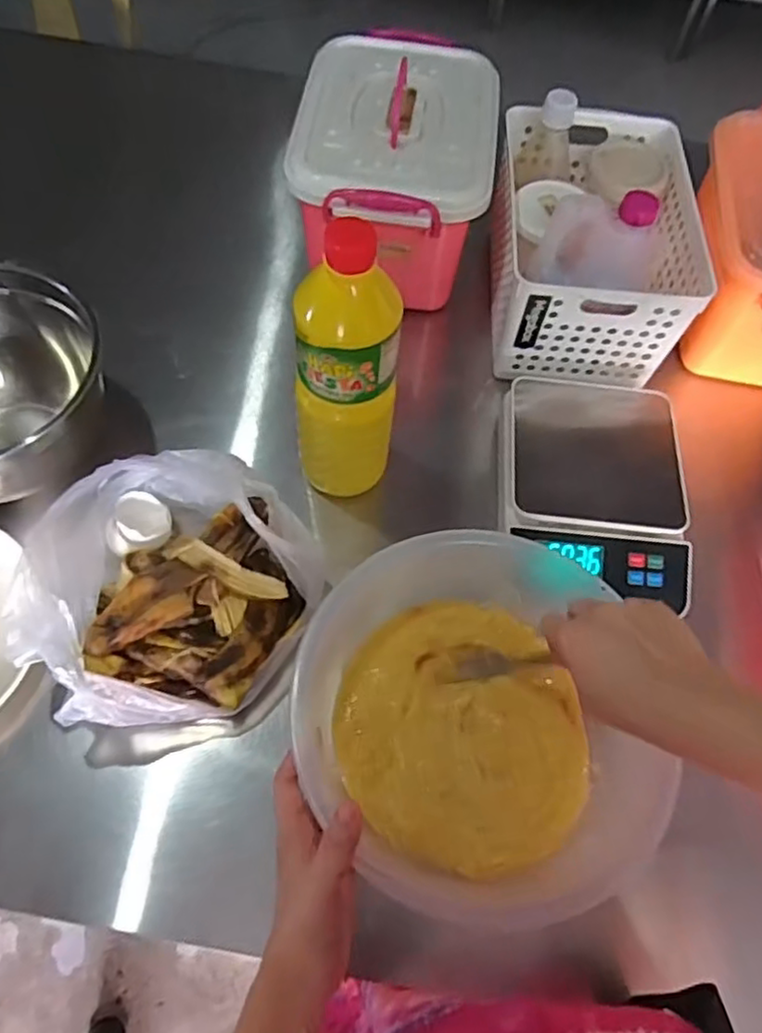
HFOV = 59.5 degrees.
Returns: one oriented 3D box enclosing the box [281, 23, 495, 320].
[{"bbox_3d":[0.014,-0.355,0.701,0.188,0.151,0.246,7,61,0],"label":"box"}]

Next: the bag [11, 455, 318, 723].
[{"bbox_3d":[-0.155,0.054,0.487,0.179,0.100,0.187,11,61,3],"label":"bag"}]

